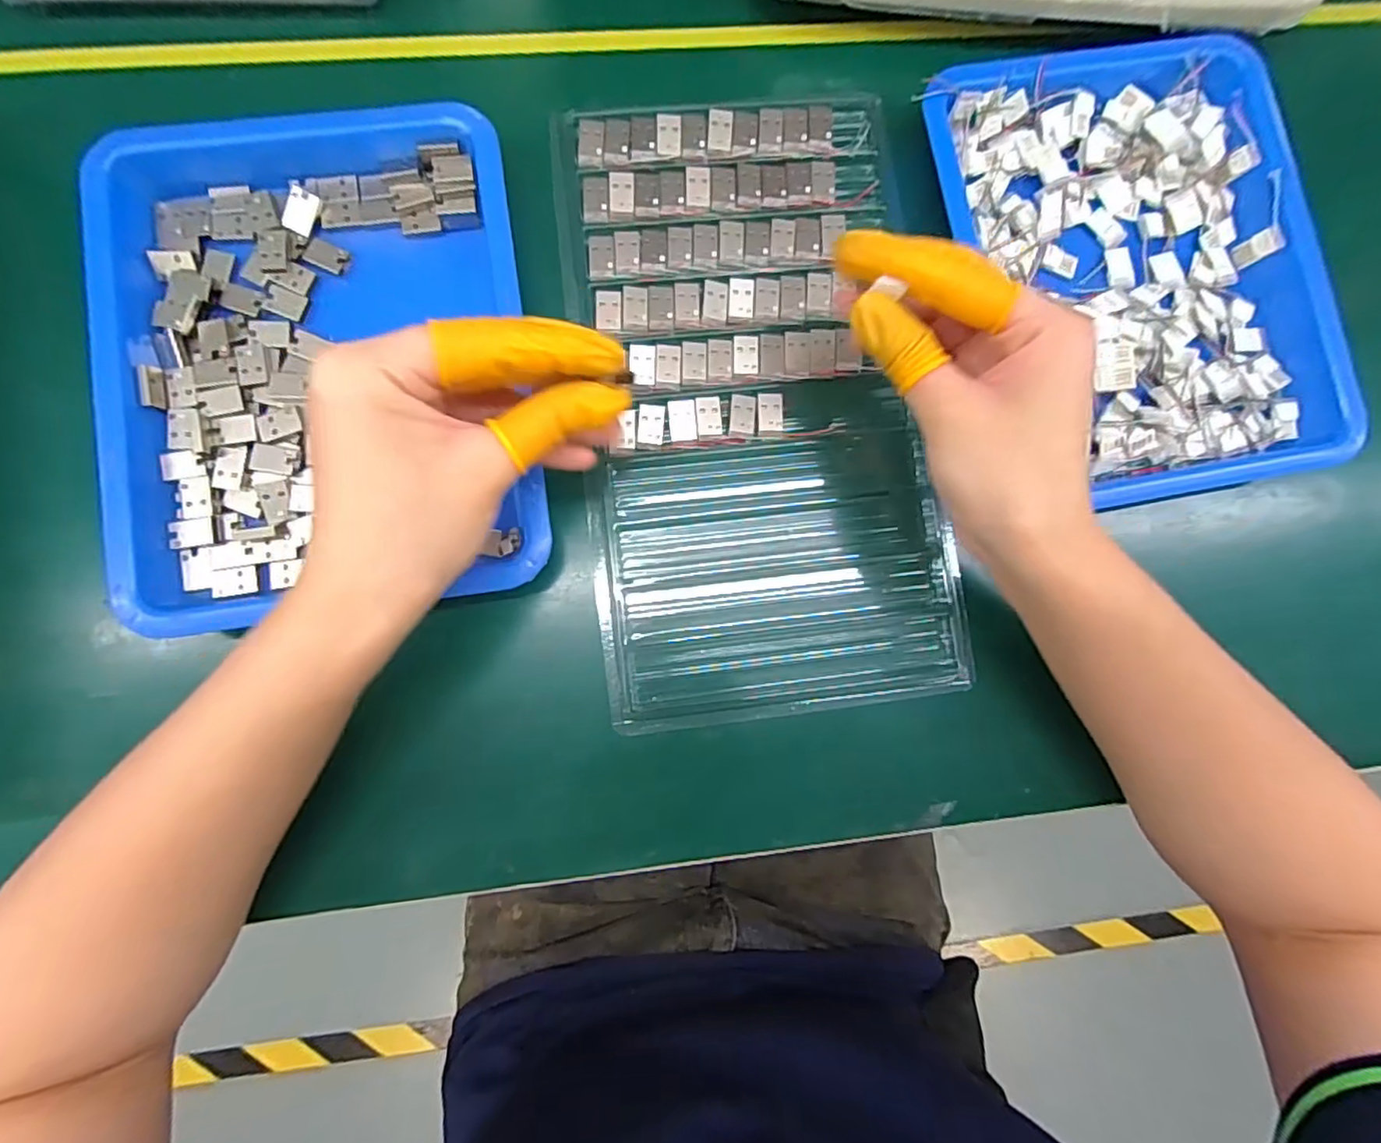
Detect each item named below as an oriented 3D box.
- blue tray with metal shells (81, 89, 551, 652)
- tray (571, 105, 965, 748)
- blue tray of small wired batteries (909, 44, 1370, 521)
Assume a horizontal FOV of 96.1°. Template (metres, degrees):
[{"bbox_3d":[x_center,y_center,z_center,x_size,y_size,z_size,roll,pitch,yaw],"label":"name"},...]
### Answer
[{"bbox_3d":[-0.155,-0.094,0.267,0.168,0.028,0.218,-7,87,-4],"label":"blue tray with metal shells"},{"bbox_3d":[0.030,-0.080,0.292,0.159,0.016,0.284,-7,87,-4],"label":"tray"},{"bbox_3d":[0.208,-0.146,0.294,0.164,0.027,0.219,-11,87,-5],"label":"blue tray of small wired batteries"}]

